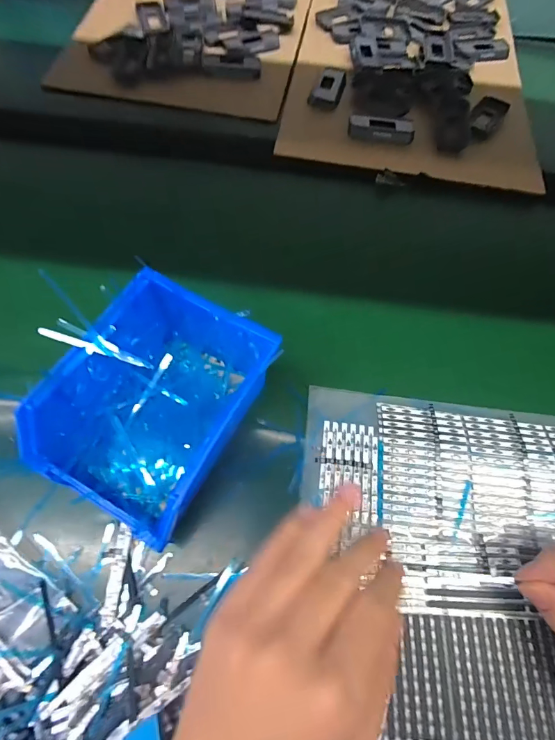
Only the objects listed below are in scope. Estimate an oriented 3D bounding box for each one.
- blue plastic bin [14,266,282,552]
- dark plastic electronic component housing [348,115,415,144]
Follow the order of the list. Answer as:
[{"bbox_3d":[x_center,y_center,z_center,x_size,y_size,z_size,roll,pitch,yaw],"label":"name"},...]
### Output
[{"bbox_3d":[-0.078,0.024,0.257,0.106,0.075,0.139,29,67,11],"label":"blue plastic bin"},{"bbox_3d":[0.120,-0.278,0.451,0.073,0.009,0.033,6,65,0],"label":"dark plastic electronic component housing"}]

